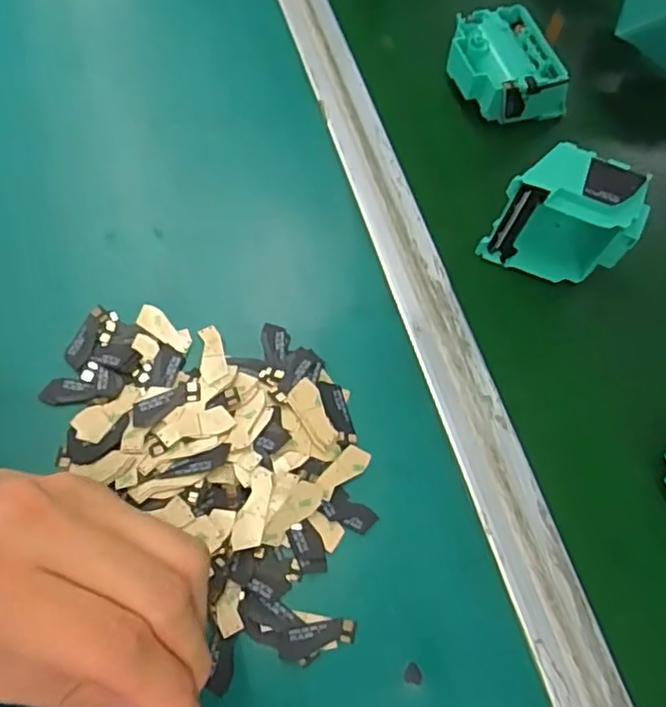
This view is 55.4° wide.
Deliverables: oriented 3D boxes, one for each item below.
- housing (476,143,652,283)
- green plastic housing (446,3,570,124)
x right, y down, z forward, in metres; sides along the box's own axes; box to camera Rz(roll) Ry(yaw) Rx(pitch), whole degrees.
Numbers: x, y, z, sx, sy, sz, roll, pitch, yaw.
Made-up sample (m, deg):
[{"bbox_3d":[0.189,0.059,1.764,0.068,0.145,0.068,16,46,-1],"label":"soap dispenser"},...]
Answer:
[{"bbox_3d":[0.138,-0.080,0.380,0.077,0.077,0.039,18,67,8],"label":"housing"},{"bbox_3d":[0.121,-0.202,0.454,0.069,0.045,0.074,-19,67,-9],"label":"green plastic housing"}]

